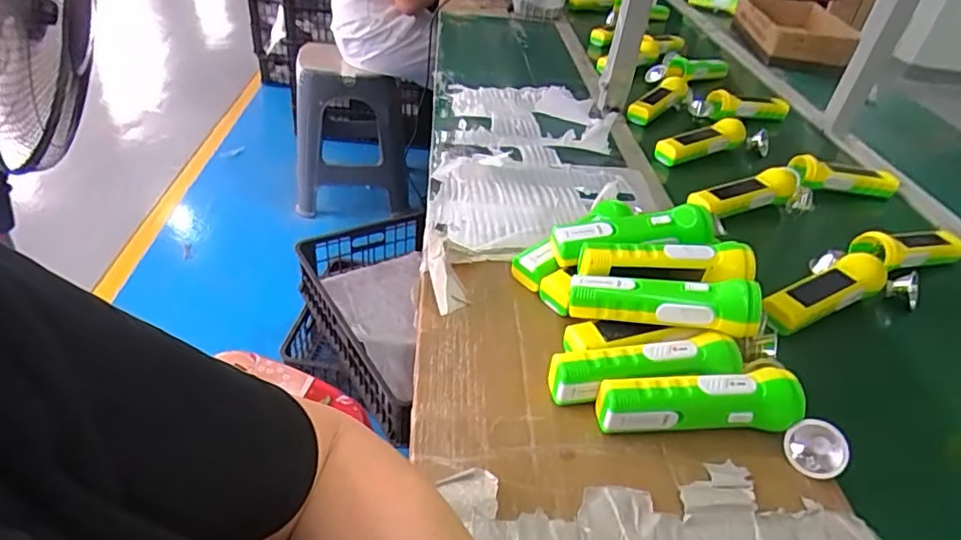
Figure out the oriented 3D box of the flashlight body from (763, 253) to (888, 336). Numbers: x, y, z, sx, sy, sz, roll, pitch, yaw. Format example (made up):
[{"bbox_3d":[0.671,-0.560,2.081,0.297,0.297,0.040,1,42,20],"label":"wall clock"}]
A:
[{"bbox_3d":[0.349,0.023,0.592,0.143,0.039,0.044,-18,41,-22],"label":"flashlight body"}]

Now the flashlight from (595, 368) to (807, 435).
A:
[{"bbox_3d":[0.172,0.107,0.471,0.152,0.053,0.035,5,37,-4],"label":"flashlight"}]

